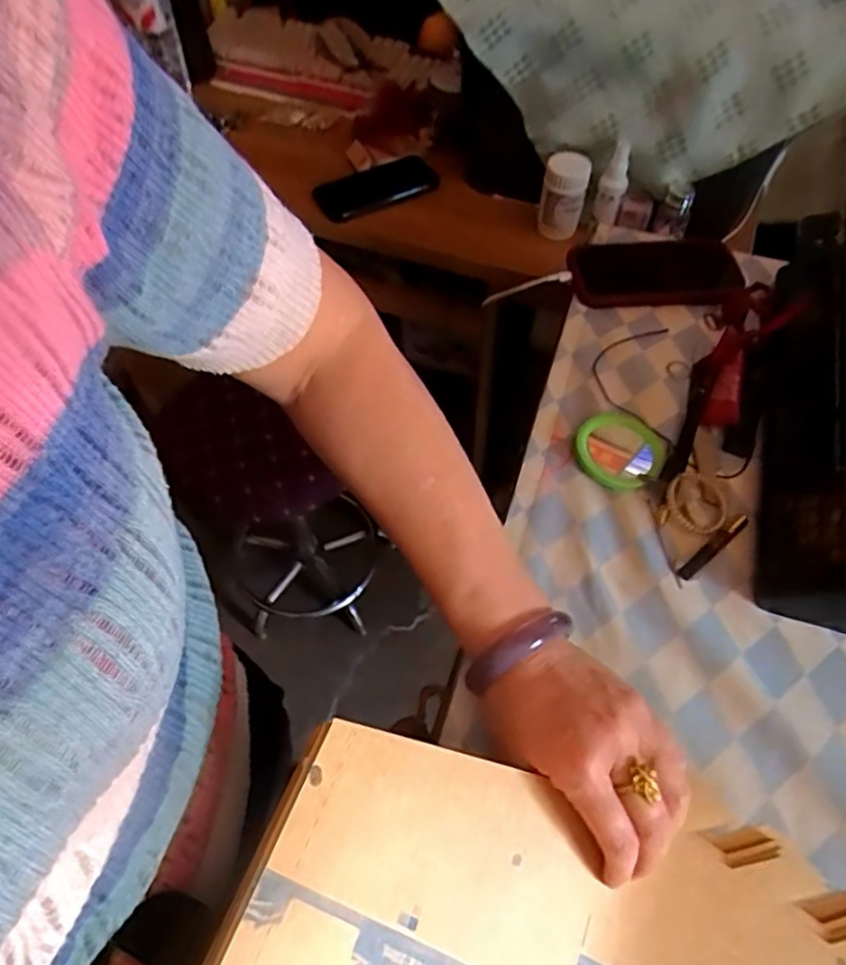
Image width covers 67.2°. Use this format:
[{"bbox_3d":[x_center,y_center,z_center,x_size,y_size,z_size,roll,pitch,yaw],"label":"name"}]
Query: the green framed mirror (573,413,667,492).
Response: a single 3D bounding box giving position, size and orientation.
[{"bbox_3d":[0.152,-0.027,0.487,0.070,0.011,0.063,-35,64,-22],"label":"green framed mirror"}]

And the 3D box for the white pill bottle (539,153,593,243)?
[{"bbox_3d":[0.176,-0.361,0.803,0.054,0.082,0.058,11,57,7],"label":"white pill bottle"}]

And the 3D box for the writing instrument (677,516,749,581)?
[{"bbox_3d":[0.203,0.044,0.443,0.072,0.005,0.009,-34,64,-22],"label":"writing instrument"}]

